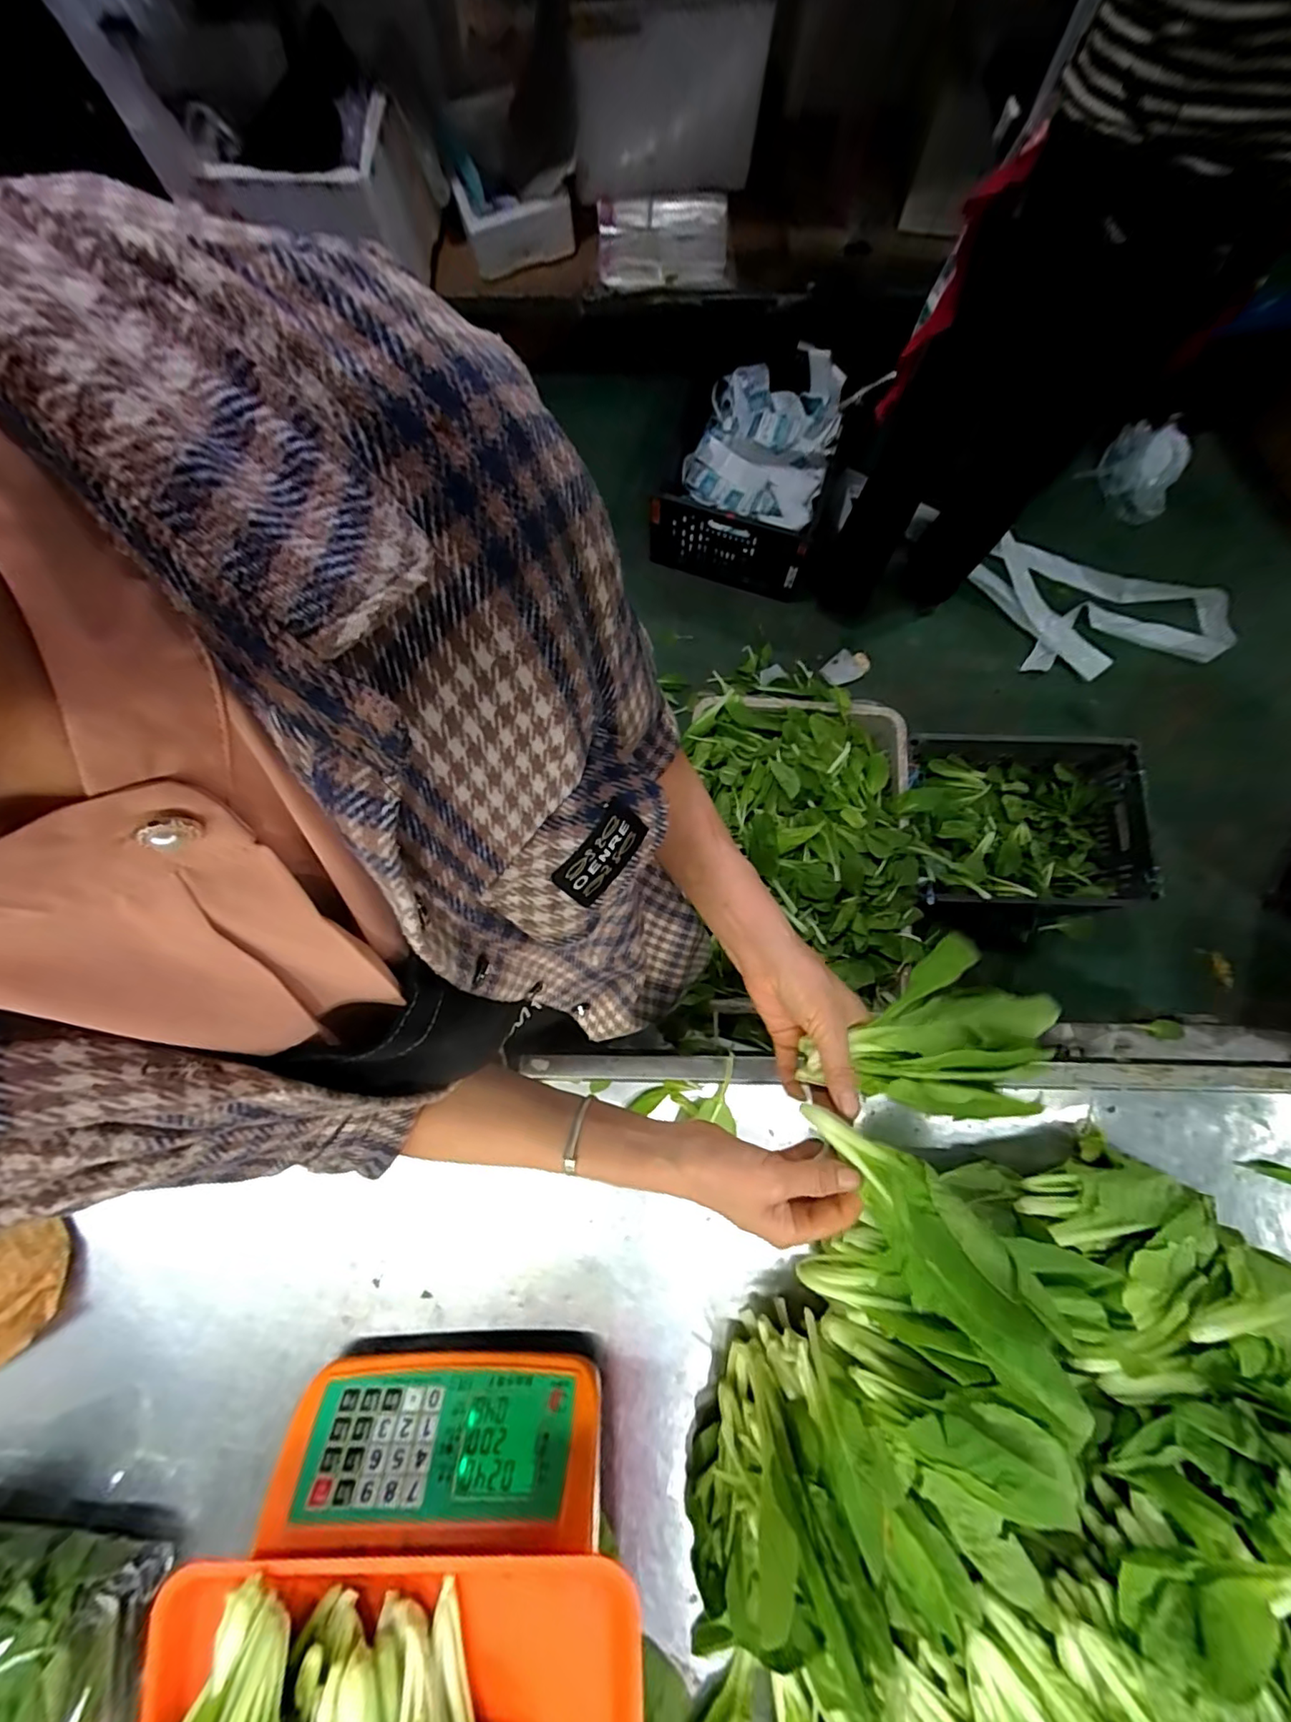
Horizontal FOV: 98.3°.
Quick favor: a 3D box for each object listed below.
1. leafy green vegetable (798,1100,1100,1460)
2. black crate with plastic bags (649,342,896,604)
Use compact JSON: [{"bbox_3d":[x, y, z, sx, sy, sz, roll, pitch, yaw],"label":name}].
[{"bbox_3d":[0.164,0.217,0.317,0.050,0.056,0.177,-35,55,-6],"label":"leafy green vegetable"},{"bbox_3d":[0.330,-1.127,1.560,0.462,0.252,0.694,26,80,5],"label":"black crate with plastic bags"}]

